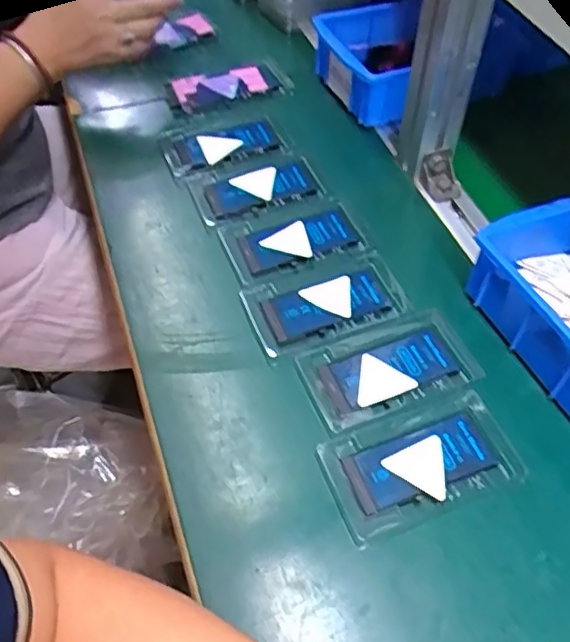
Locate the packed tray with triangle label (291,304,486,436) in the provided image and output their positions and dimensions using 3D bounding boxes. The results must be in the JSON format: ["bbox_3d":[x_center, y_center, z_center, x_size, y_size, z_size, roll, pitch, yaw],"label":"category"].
[{"bbox_3d":[0.079,0.035,0.488,0.127,0.005,0.074,-18,55,-15],"label":"packed tray with triangle label"}]

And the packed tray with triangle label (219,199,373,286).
[{"bbox_3d":[0.011,-0.074,0.570,0.125,0.010,0.071,-15,54,-13],"label":"packed tray with triangle label"}]

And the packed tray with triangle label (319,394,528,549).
[{"bbox_3d":[0.093,0.096,0.438,0.128,0.007,0.075,-16,54,-14],"label":"packed tray with triangle label"}]

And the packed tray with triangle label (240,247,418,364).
[{"bbox_3d":[0.033,-0.017,0.526,0.129,0.008,0.074,-20,55,-16],"label":"packed tray with triangle label"}]

